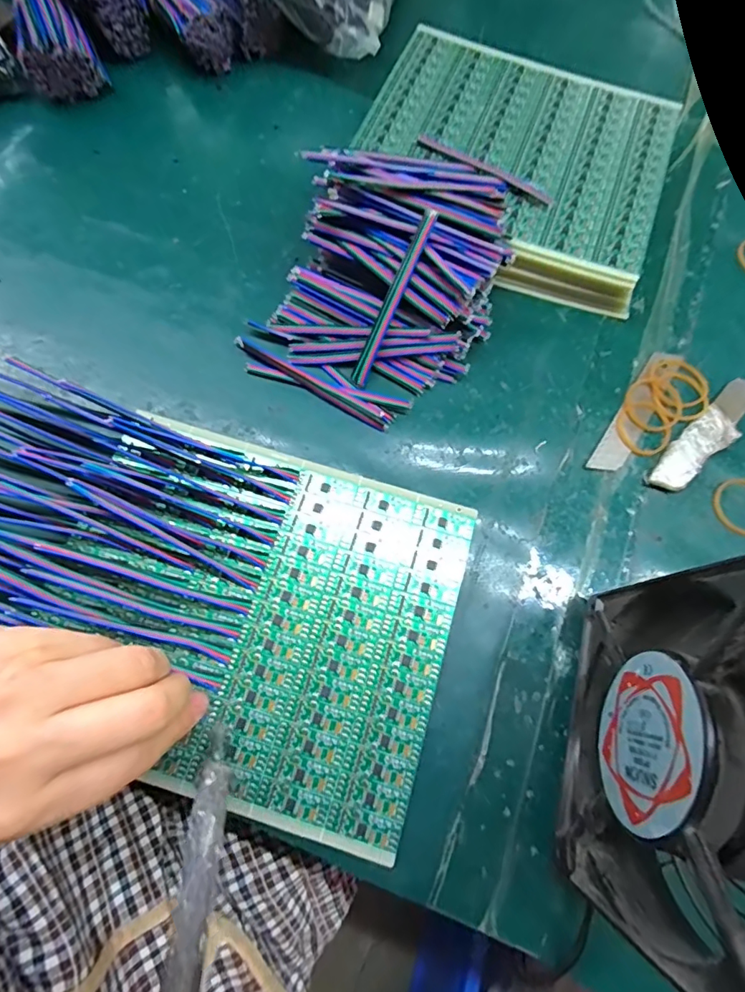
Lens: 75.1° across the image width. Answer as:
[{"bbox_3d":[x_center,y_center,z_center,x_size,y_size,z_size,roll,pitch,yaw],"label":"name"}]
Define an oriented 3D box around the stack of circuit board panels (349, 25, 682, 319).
[{"bbox_3d":[0.092,-0.225,0.326,0.190,0.026,0.182,18,72,4],"label":"stack of circuit board panels"}]

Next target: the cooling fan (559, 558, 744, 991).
[{"bbox_3d":[0.115,0.090,0.171,0.040,0.123,0.118,15,72,3],"label":"cooling fan"}]

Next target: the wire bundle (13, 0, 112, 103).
[{"bbox_3d":[-0.221,-0.320,0.326,0.047,0.032,0.087,-24,88,-10],"label":"wire bundle"}]

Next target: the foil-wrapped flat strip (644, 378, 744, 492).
[{"bbox_3d":[0.194,-0.036,0.278,0.099,0.007,0.022,-40,78,-14],"label":"foil-wrapped flat strip"}]

